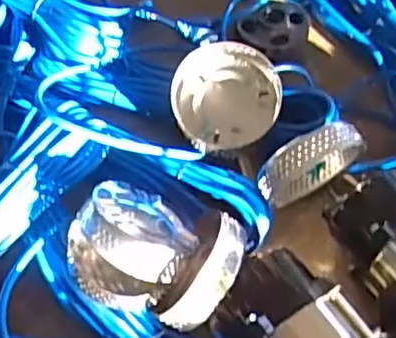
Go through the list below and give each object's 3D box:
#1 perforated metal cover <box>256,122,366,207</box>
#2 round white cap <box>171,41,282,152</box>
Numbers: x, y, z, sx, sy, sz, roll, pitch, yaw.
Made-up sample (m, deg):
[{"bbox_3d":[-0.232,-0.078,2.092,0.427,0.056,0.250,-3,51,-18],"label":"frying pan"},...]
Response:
[{"bbox_3d":[0.106,-0.001,0.608,0.103,0.106,0.035,-27,62,-15],"label":"perforated metal cover"},{"bbox_3d":[0.029,-0.072,0.651,0.111,0.042,0.111,0,80,-1],"label":"round white cap"}]

